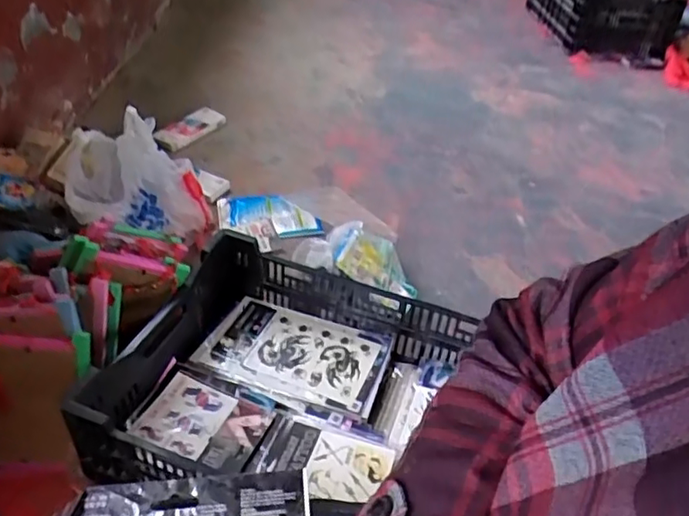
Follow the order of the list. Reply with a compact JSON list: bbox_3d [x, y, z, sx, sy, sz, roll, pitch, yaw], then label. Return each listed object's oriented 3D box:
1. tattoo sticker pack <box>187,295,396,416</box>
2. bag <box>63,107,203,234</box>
[{"bbox_3d":[-0.081,0.144,0.968,0.294,0.016,0.162,16,41,12],"label":"tattoo sticker pack"},{"bbox_3d":[-0.396,-0.157,1.140,0.151,0.278,0.236,19,42,15],"label":"bag"}]

